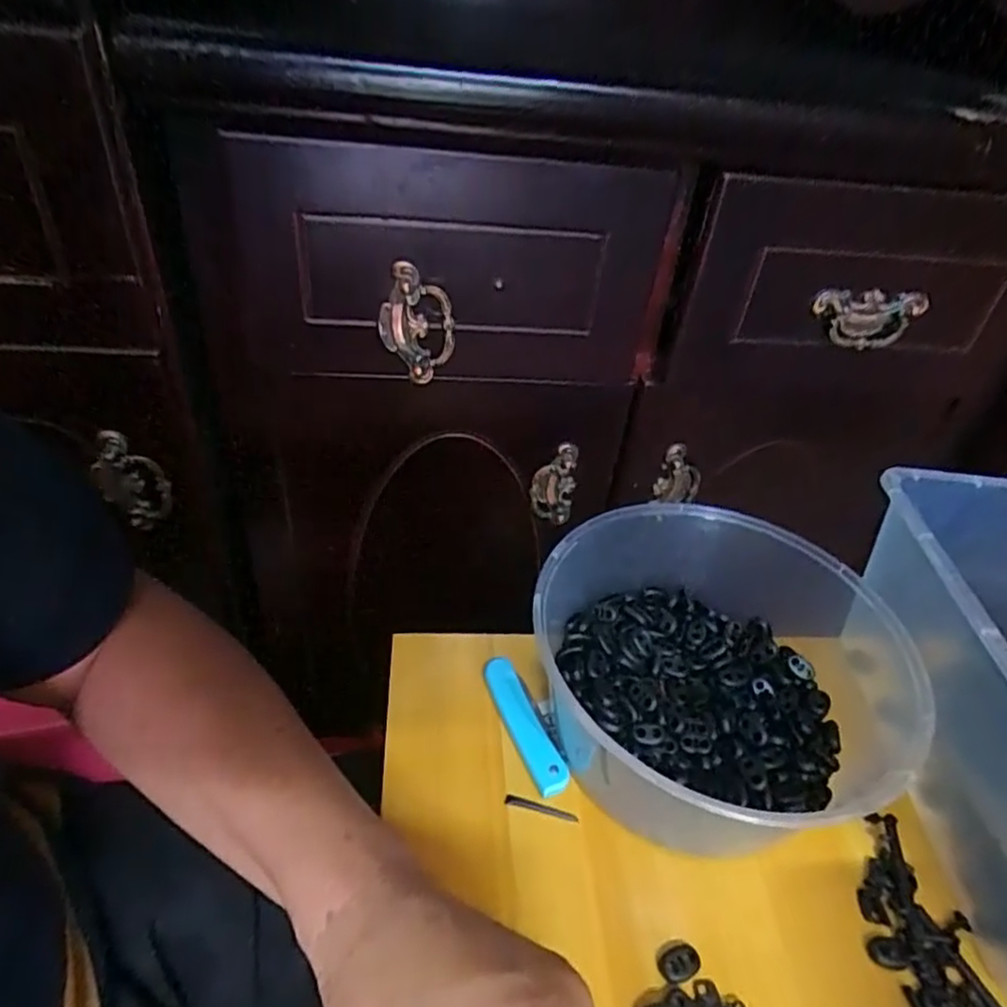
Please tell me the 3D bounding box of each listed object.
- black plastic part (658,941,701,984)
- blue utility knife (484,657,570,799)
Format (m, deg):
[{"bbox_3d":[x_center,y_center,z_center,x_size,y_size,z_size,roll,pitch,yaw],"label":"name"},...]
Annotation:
[{"bbox_3d":[0.091,0.237,0.344,0.022,0.005,0.017,-14,45,-24],"label":"black plastic part"},{"bbox_3d":[0.013,0.142,0.434,0.021,0.017,0.095,-14,45,-23],"label":"blue utility knife"}]

